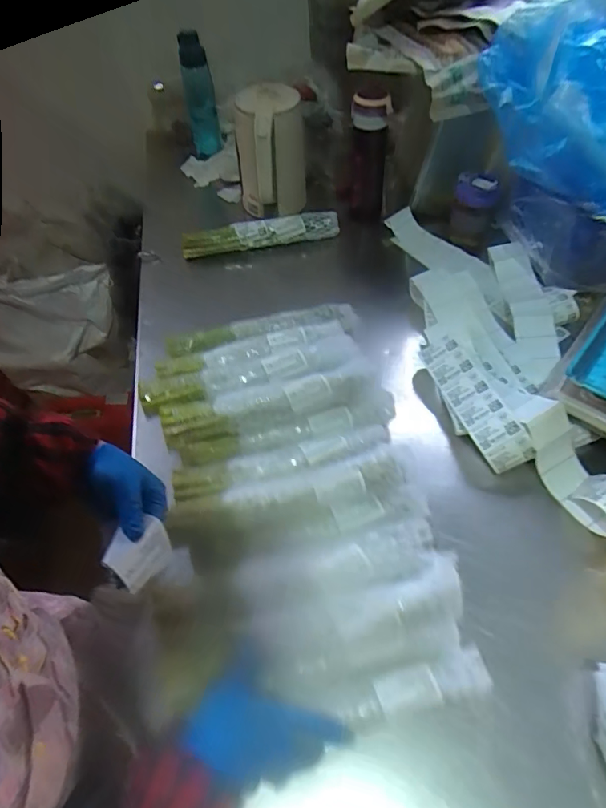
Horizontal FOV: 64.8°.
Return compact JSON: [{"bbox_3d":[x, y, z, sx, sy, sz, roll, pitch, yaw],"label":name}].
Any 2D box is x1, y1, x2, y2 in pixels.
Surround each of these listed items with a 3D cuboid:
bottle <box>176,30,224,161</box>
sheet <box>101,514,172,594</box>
[{"bbox_3d":[-0.221,-0.657,1.026,0.066,0.224,0.075,-8,33,-2],"label":"bottle"},{"bbox_3d":[-0.149,0.137,0.440,0.010,0.052,0.058,-19,21,39],"label":"sheet"}]

